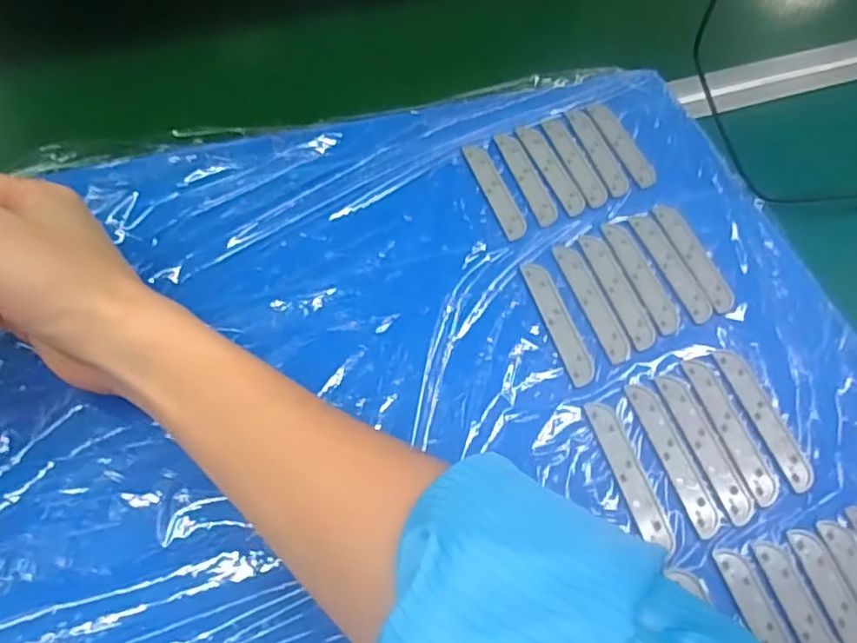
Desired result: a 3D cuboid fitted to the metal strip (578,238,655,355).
[{"bbox_3d":[0.107,-0.018,0.364,0.014,0.004,0.077,-12,59,-11],"label":"metal strip"}]

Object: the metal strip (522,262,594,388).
[{"bbox_3d":[0.070,-0.001,0.350,0.014,0.004,0.078,-13,60,-11],"label":"metal strip"}]

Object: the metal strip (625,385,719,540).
[{"bbox_3d":[0.119,0.064,0.312,0.014,0.004,0.077,-13,60,-12],"label":"metal strip"}]

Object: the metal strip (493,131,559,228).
[{"bbox_3d":[0.062,-0.091,0.407,0.015,0.004,0.080,-14,60,-12],"label":"metal strip"}]

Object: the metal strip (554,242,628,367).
[{"bbox_3d":[0.090,-0.011,0.359,0.014,0.004,0.078,-14,60,-12],"label":"metal strip"}]

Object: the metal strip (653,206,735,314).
[{"bbox_3d":[0.156,-0.039,0.377,0.015,0.004,0.078,-13,60,-12],"label":"metal strip"}]

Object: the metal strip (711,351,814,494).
[{"bbox_3d":[0.170,0.048,0.326,0.016,0.004,0.077,-13,58,-12],"label":"metal strip"}]

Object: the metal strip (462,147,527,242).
[{"bbox_3d":[0.041,-0.082,0.398,0.014,0.004,0.078,-14,60,-12],"label":"metal strip"}]

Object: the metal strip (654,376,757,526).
[{"bbox_3d":[0.136,0.060,0.316,0.016,0.004,0.077,-12,60,-11],"label":"metal strip"}]

